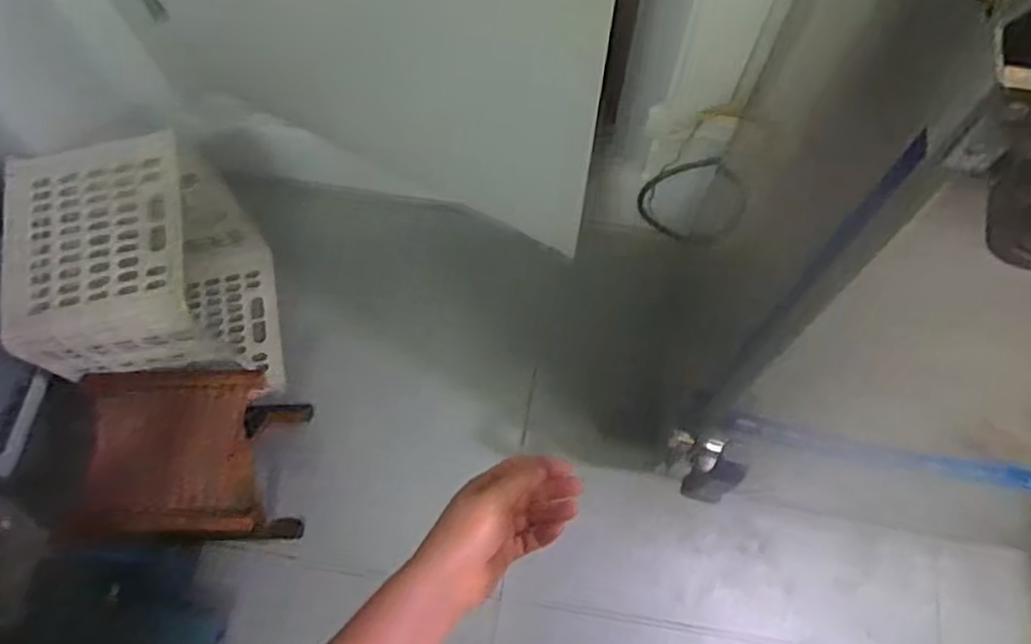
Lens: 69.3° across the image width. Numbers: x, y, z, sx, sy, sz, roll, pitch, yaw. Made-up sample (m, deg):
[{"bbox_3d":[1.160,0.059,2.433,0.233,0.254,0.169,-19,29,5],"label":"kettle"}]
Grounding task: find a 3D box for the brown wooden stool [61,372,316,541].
[{"bbox_3d":[-0.561,0.256,1.354,0.278,0.330,0.271,0,71,0],"label":"brown wooden stool"}]

